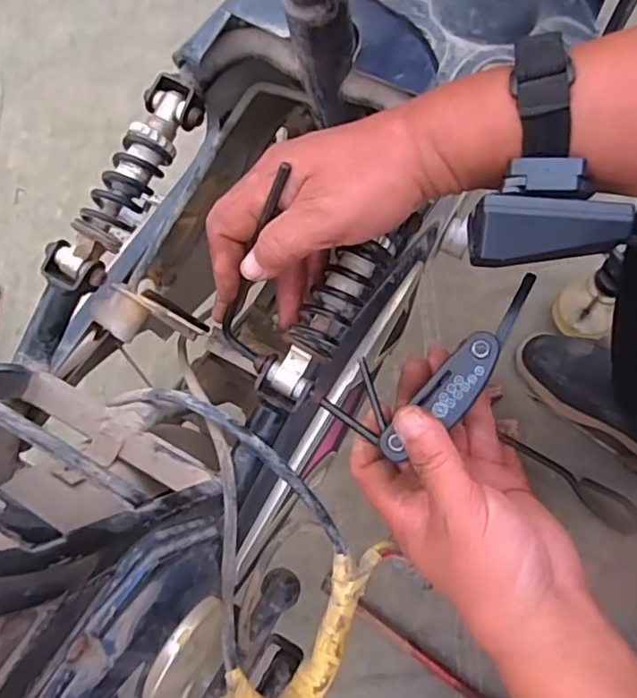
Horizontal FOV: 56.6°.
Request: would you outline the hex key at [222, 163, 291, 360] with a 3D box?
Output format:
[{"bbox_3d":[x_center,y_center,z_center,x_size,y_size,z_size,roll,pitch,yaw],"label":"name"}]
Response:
[{"bbox_3d":[-0.033,-0.043,0.332,0.025,0.123,0.010,31,39,13],"label":"hex key"}]

